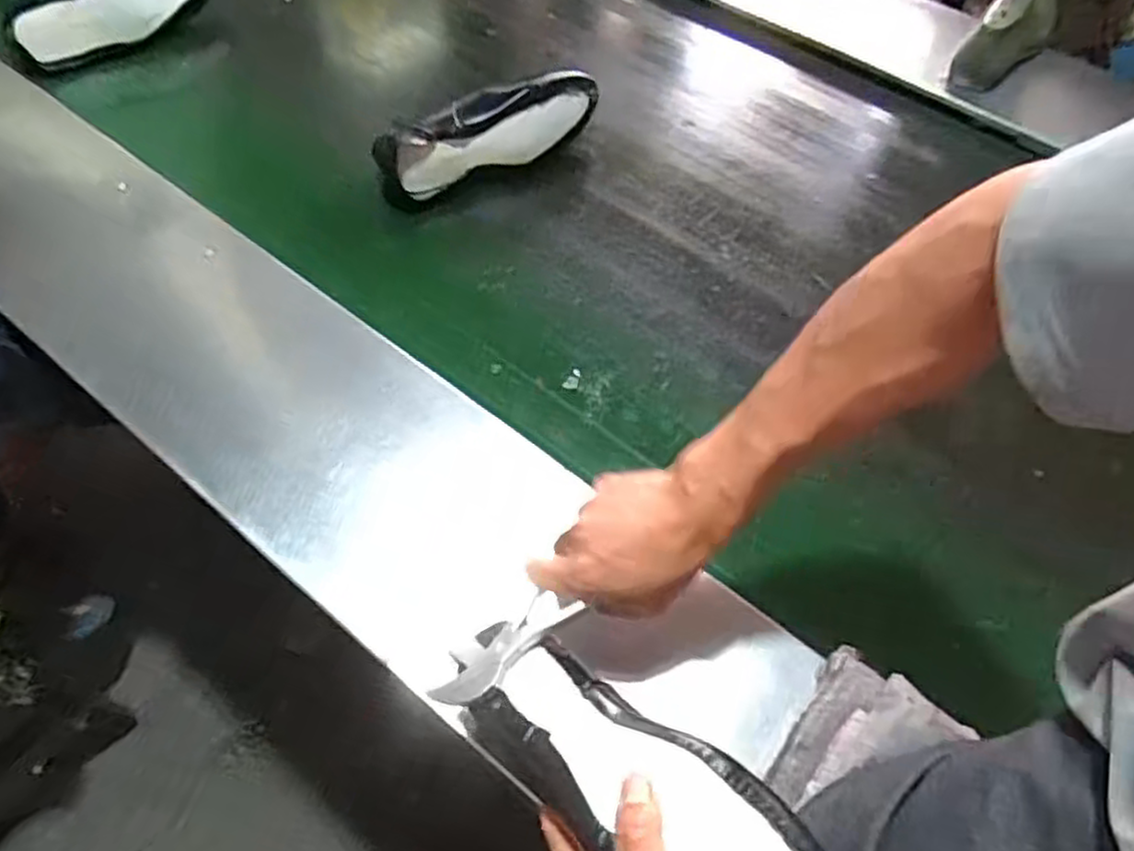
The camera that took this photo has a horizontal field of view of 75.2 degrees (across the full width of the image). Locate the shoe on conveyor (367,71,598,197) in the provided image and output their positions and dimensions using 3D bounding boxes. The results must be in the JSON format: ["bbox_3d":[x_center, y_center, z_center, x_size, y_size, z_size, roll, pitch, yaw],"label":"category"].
[{"bbox_3d":[-0.091,-0.353,0.892,0.285,0.079,0.080,-20,61,-14],"label":"shoe on conveyor"}]

